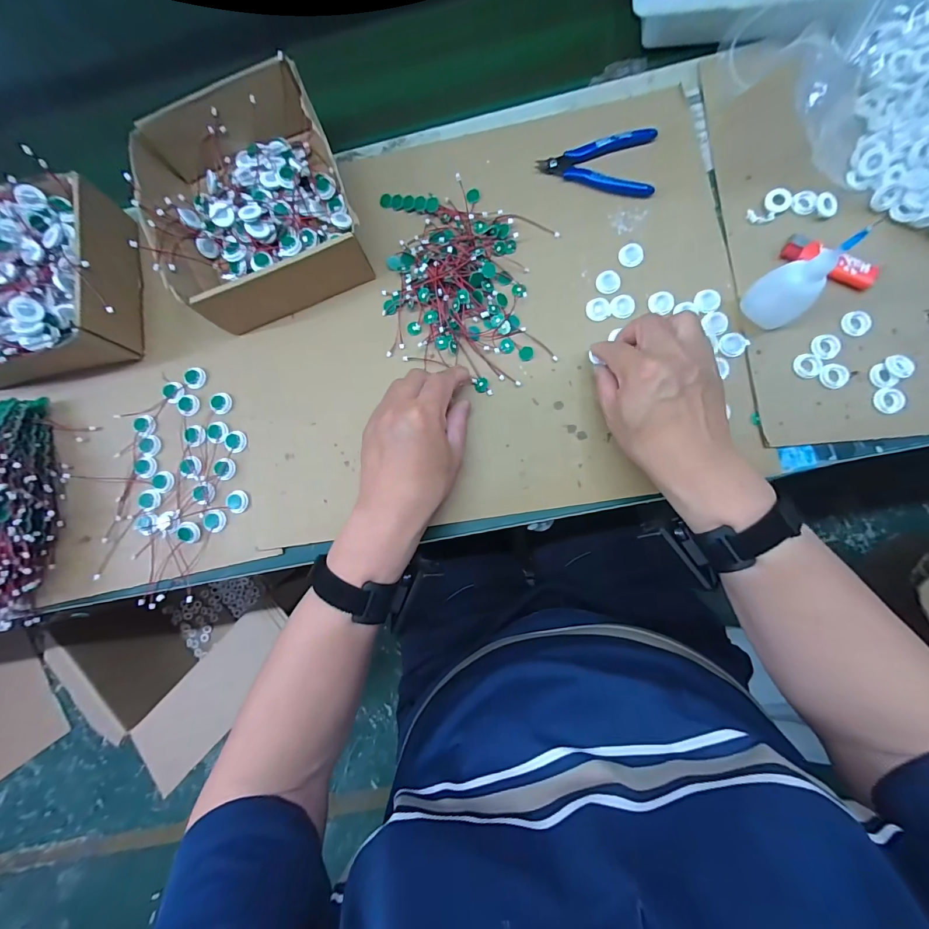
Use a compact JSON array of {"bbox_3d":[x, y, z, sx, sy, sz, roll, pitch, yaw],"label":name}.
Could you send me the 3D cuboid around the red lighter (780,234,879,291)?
[{"bbox_3d":[0.341,-0.188,0.371,0.081,0.011,0.025,31,87,9],"label":"red lighter"}]

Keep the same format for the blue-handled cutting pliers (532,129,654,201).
[{"bbox_3d":[0.137,-0.316,0.413,0.116,0.013,0.069,8,84,7],"label":"blue-handled cutting pliers"}]

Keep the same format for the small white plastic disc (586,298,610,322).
[{"bbox_3d":[0.133,-0.155,0.396,0.022,0.004,0.023,-1,82,6],"label":"small white plastic disc"}]

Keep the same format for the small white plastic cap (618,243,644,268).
[{"bbox_3d":[0.167,-0.210,0.398,0.023,0.007,0.024,-1,82,6],"label":"small white plastic cap"}]

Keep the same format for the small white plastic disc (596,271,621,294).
[{"bbox_3d":[0.144,-0.183,0.398,0.023,0.004,0.025,-1,82,6],"label":"small white plastic disc"}]

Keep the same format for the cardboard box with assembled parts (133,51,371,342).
[{"bbox_3d":[-0.221,-0.270,0.410,0.194,0.064,0.220,-23,81,3],"label":"cardboard box with assembled parts"}]

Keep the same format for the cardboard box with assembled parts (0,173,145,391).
[{"bbox_3d":[-0.465,-0.179,0.413,0.215,0.098,0.201,-11,81,5],"label":"cardboard box with assembled parts"}]

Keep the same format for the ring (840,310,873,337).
[{"bbox_3d":[0.361,-0.130,0.366,0.021,0.005,0.023,-1,82,6],"label":"ring"}]

